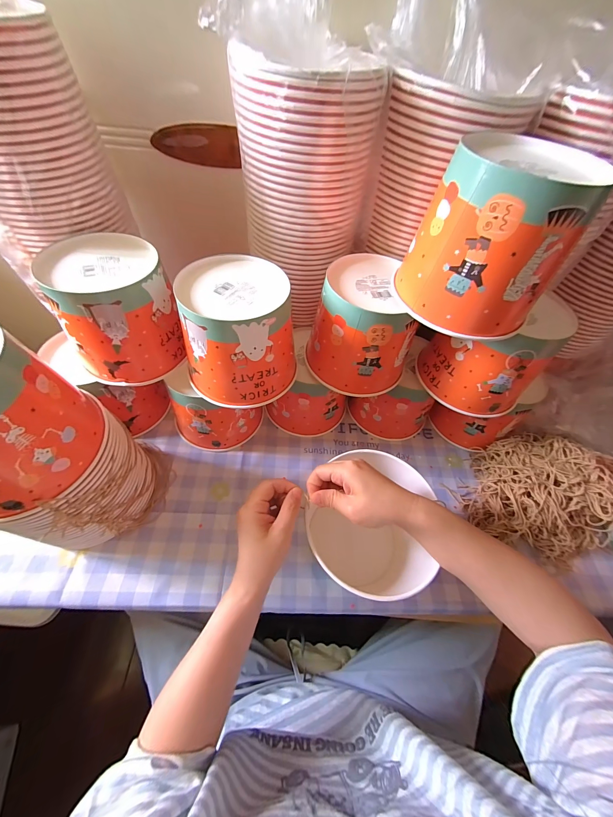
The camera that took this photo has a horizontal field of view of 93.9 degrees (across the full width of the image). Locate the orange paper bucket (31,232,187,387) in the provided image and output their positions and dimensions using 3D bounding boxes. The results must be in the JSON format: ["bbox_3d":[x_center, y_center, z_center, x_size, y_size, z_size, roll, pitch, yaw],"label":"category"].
[{"bbox_3d":[-0.246,-0.130,0.382,0.132,0.125,0.140,-23,62,-19],"label":"orange paper bucket"}]

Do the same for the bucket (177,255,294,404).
[{"bbox_3d":[-0.086,-0.101,0.381,0.143,0.128,0.150,-7,58,-10],"label":"bucket"}]

